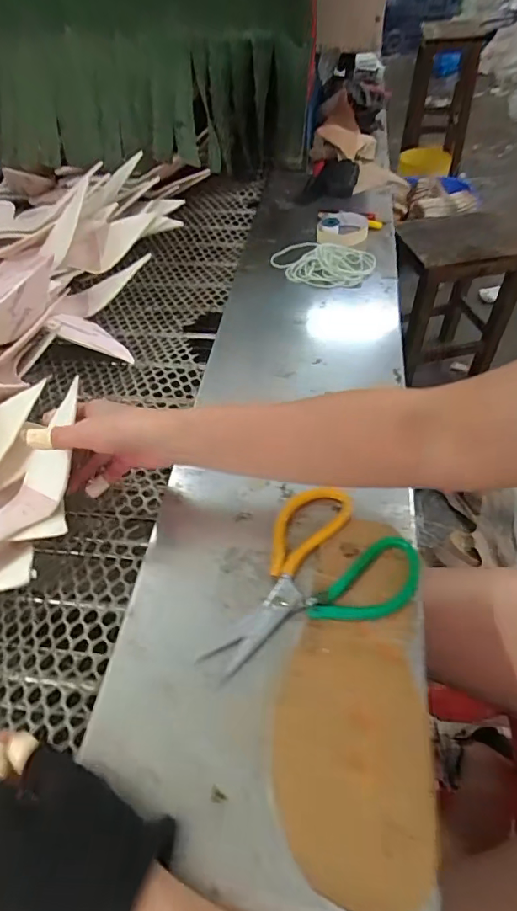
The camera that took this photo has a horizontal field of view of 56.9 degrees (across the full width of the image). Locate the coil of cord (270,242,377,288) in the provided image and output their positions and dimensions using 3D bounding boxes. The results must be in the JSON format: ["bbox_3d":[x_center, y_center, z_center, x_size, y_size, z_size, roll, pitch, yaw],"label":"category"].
[{"bbox_3d":[0.095,-0.293,0.720,0.150,0.021,0.109,21,54,19],"label":"coil of cord"}]

